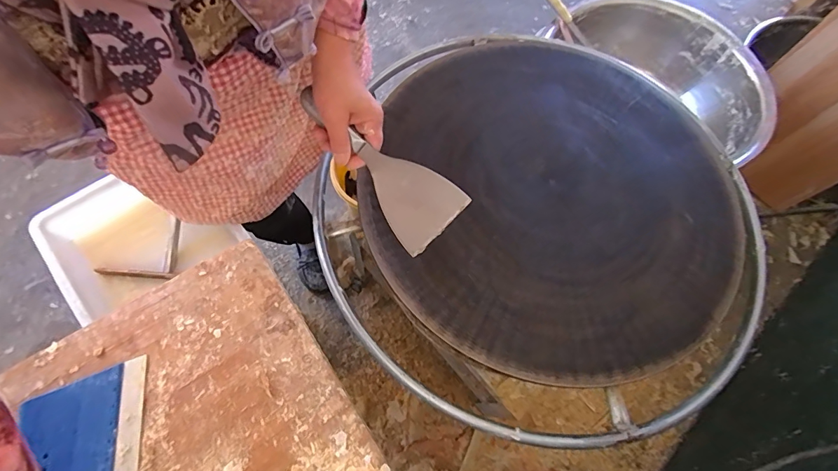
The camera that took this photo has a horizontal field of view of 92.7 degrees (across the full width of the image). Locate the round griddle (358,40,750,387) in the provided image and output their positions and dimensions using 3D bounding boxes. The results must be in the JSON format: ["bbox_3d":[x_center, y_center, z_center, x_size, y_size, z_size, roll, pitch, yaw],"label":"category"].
[{"bbox_3d":[0.206,-0.080,0.618,0.542,0.023,0.577,1,66,-3],"label":"round griddle"}]

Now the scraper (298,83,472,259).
[{"bbox_3d":[-0.052,-0.079,0.453,0.214,0.013,0.091,44,114,4],"label":"scraper"}]

